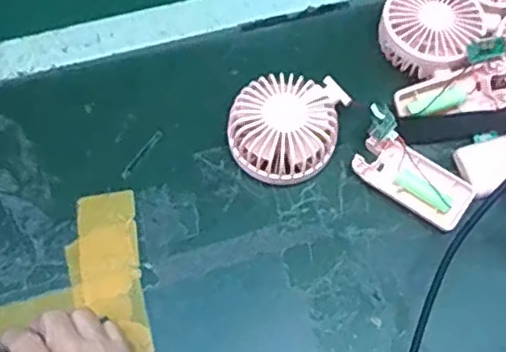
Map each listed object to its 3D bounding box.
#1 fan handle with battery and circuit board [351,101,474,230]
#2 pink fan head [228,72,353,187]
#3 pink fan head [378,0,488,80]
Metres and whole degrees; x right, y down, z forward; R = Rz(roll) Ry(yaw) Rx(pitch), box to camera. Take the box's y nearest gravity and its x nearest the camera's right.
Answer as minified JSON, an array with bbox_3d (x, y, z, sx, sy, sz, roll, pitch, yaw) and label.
[{"bbox_3d":[0.126,-0.005,0.500,0.099,0.037,0.044,36,68,15],"label":"fan handle with battery and circuit board"},{"bbox_3d":[0.026,-0.042,0.514,0.087,0.047,0.096,17,64,6],"label":"pink fan head"},{"bbox_3d":[0.157,-0.130,0.560,0.081,0.034,0.084,35,67,14],"label":"pink fan head"}]

